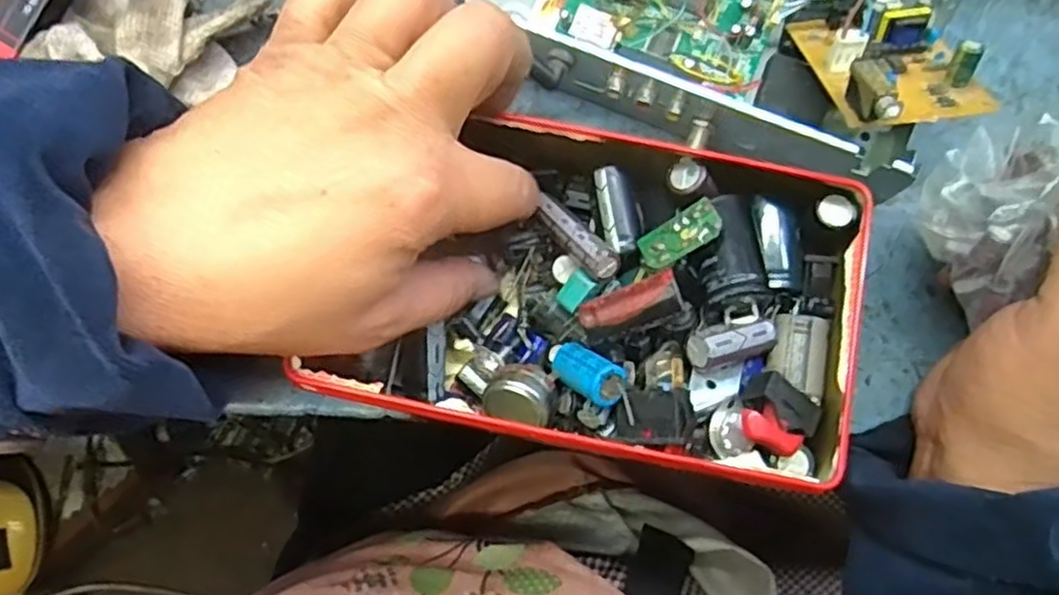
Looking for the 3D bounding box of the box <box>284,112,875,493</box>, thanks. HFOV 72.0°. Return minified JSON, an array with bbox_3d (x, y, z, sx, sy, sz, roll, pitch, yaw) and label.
[{"bbox_3d":[0.021,-0.002,0.288,0.196,0.052,0.120,11,78,1],"label":"box"}]

